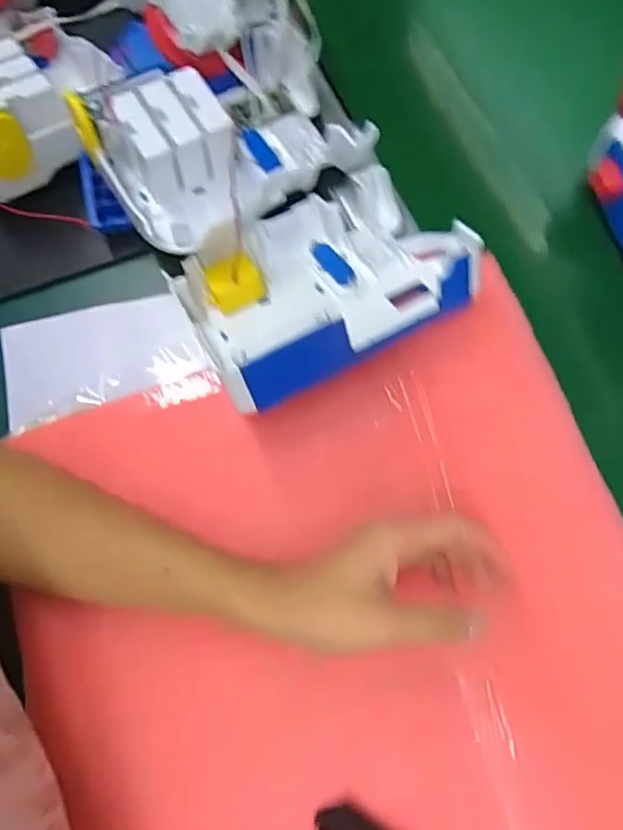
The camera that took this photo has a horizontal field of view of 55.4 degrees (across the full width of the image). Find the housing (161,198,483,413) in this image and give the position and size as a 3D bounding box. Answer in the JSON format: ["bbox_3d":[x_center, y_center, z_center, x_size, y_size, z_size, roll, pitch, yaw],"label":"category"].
[{"bbox_3d":[0.007,-0.097,0.404,0.188,0.077,0.145,-27,74,-6],"label":"housing"}]

